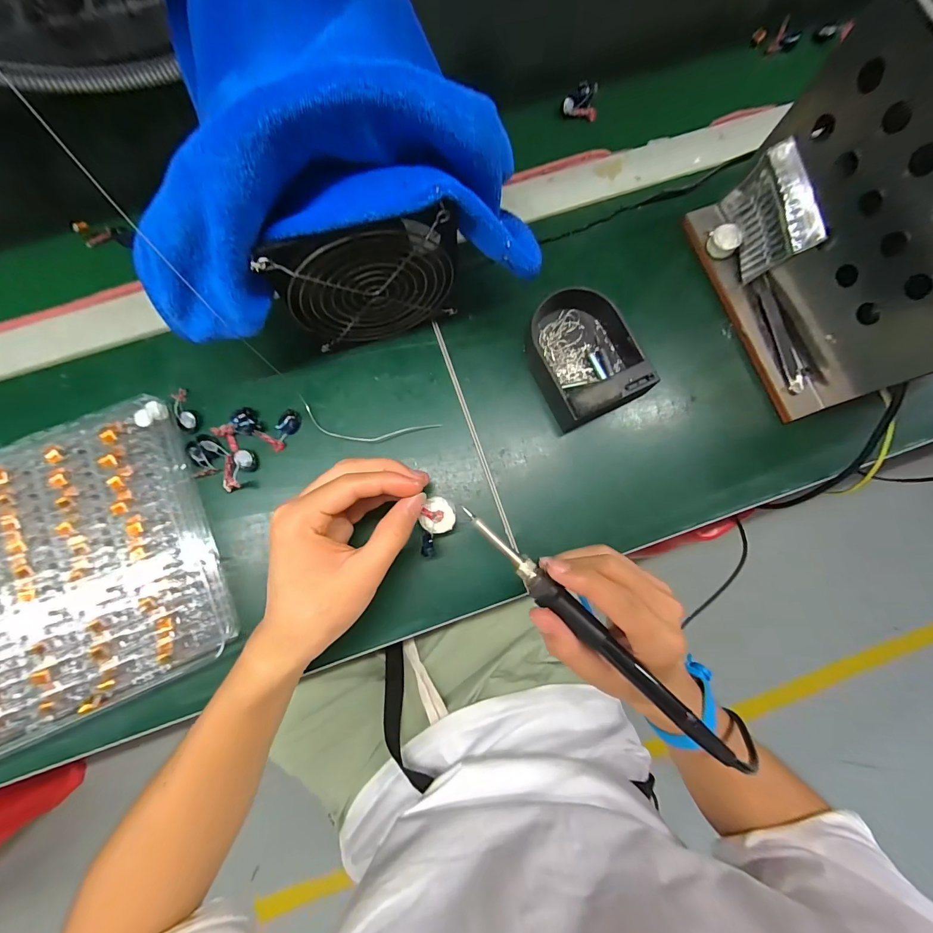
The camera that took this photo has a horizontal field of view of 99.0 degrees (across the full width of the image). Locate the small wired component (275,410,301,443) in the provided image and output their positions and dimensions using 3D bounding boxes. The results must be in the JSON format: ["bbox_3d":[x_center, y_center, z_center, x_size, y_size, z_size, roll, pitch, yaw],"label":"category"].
[{"bbox_3d":[-0.144,-0.034,0.320,0.025,0.006,0.017,-43,84,-8],"label":"small wired component"}]

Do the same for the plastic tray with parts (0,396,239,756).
[{"bbox_3d":[-0.322,0.087,0.287,0.269,0.038,0.204,-23,81,-6],"label":"plastic tray with parts"}]

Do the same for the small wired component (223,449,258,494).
[{"bbox_3d":[-0.178,0.003,0.311,0.021,0.013,0.033,6,80,-1],"label":"small wired component"}]

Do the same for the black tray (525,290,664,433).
[{"bbox_3d":[0.093,-0.092,0.318,0.088,0.037,0.107,-27,83,-5],"label":"black tray"}]

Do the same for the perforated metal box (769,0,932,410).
[{"bbox_3d":[0.317,-0.174,0.257,0.139,0.160,0.195,-19,81,-5],"label":"perforated metal box"}]

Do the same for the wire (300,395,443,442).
[{"bbox_3d":[-0.079,-0.032,0.323,0.114,0.004,0.026,9,80,0],"label":"wire"}]

